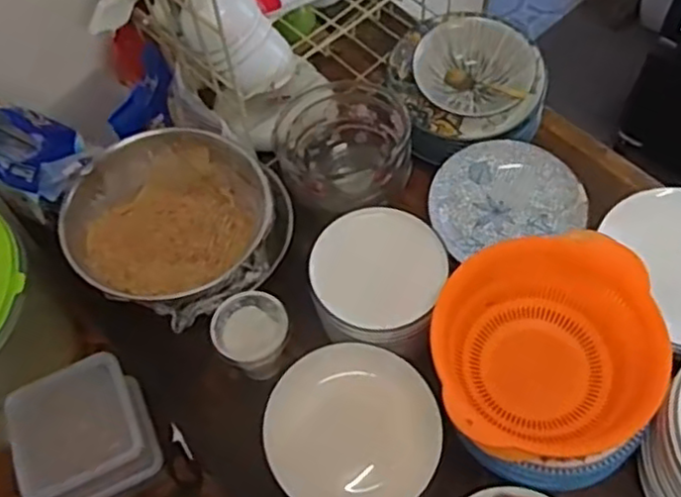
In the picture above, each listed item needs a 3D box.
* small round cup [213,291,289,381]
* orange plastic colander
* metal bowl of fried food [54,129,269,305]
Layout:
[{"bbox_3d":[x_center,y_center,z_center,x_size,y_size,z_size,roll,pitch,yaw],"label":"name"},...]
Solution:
[{"bbox_3d":[-0.108,0.106,0.859,0.084,0.074,0.085,30,66,20],"label":"small round cup"},{"bbox_3d":[0.214,0.110,0.744,0.218,0.115,0.216,-2,60,3],"label":"orange plastic colander"},{"bbox_3d":[-0.212,-0.037,0.874,0.238,0.090,0.237,-2,60,3],"label":"metal bowl of fried food"}]

